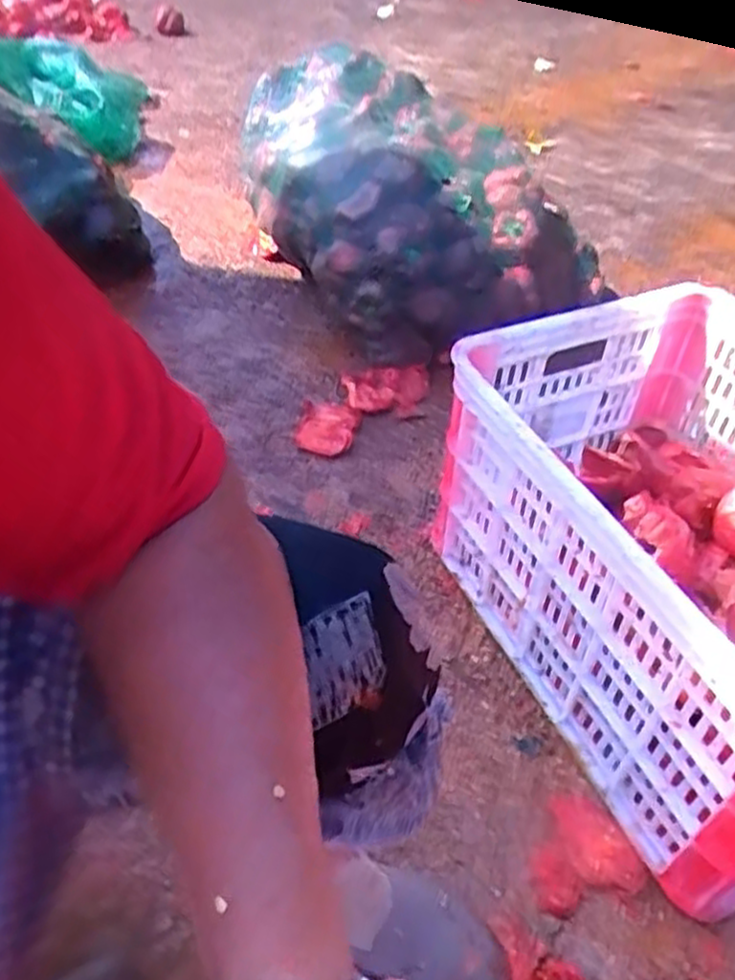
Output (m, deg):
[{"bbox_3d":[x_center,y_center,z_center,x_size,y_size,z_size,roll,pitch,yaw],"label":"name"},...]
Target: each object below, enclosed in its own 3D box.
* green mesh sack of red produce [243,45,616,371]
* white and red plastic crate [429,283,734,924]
[{"bbox_3d":[0.036,-0.520,1.342,0.404,0.259,0.679,-21,51,-22],"label":"green mesh sack of red produce"},{"bbox_3d":[0.344,0.065,0.778,0.369,0.289,0.515,-18,50,-19],"label":"white and red plastic crate"}]

